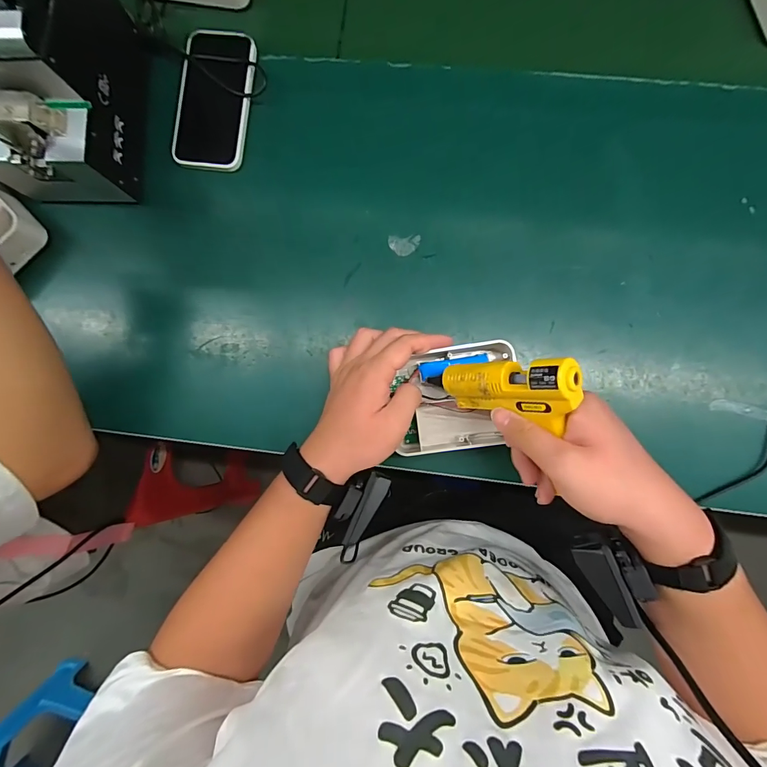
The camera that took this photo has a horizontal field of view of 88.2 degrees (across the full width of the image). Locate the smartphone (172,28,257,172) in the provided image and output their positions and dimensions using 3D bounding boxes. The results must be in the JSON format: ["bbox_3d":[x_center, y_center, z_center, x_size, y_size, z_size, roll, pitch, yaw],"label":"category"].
[{"bbox_3d":[-0.186,-0.313,0.434,0.079,0.012,0.148,9,89,5],"label":"smartphone"}]

